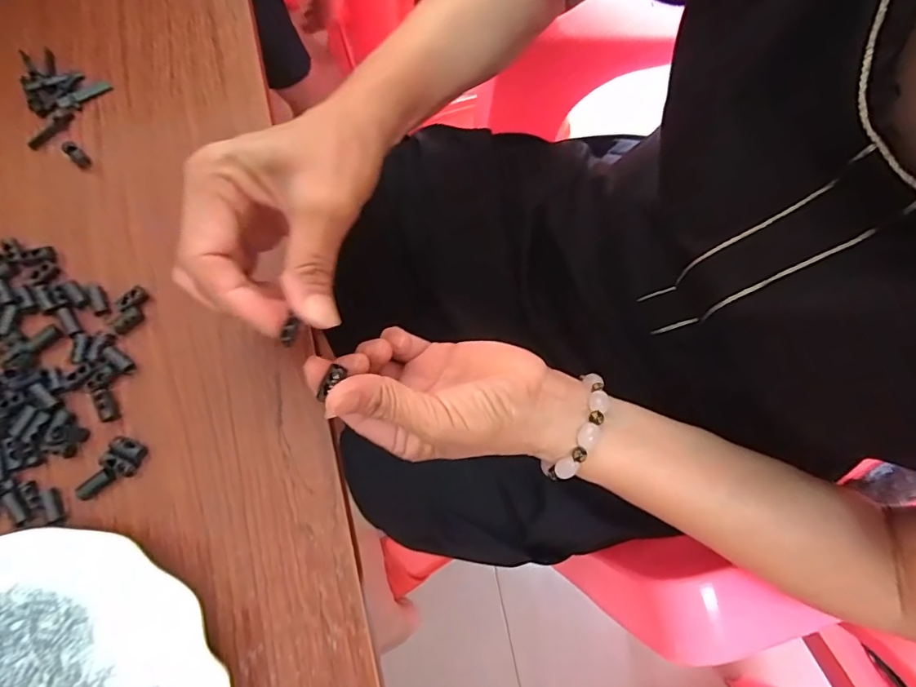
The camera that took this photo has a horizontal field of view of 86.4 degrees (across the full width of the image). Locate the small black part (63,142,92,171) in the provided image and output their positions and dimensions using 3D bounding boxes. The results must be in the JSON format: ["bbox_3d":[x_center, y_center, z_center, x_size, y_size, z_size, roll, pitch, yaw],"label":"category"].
[{"bbox_3d":[-0.256,-0.126,0.327,0.023,0.006,0.009,45,79,-2],"label":"small black part"}]

